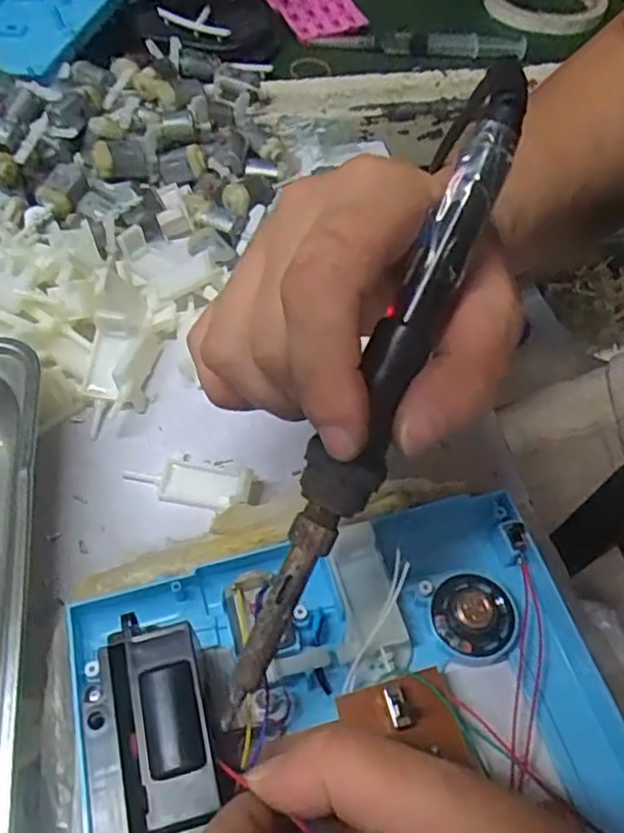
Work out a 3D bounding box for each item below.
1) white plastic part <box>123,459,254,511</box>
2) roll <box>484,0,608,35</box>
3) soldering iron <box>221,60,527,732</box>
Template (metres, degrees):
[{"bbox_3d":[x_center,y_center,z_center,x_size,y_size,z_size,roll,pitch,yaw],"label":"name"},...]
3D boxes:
[{"bbox_3d":[-0.055,0.030,0.290,0.056,0.007,0.019,7,57,0],"label":"white plastic part"},{"bbox_3d":[0.192,-0.349,0.549,0.097,0.012,0.096,2,57,-3],"label":"roll"},{"bbox_3d":[0.018,-0.007,0.178,0.018,0.014,0.192,24,89,11],"label":"soldering iron"}]

